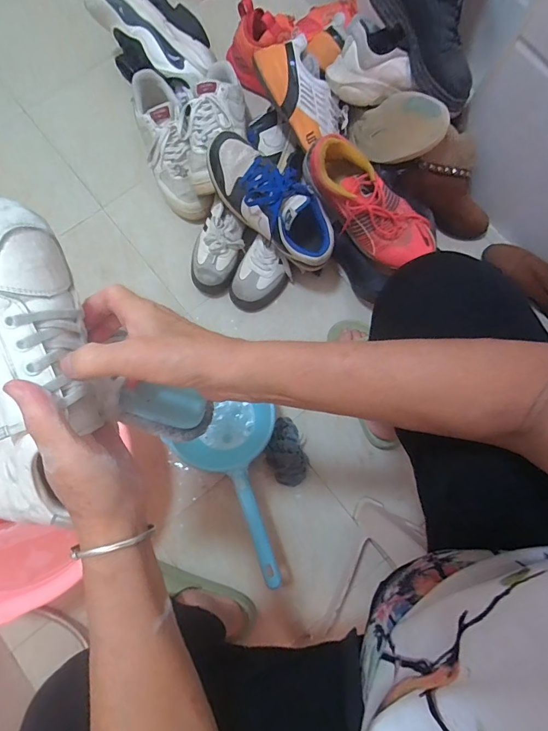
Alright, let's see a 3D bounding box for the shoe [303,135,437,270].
[{"bbox_3d":[0.164,-0.282,0.699,0.254,0.098,0.091,42,81,-11],"label":"shoe"}]

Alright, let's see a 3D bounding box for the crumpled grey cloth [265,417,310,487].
[{"bbox_3d":[0.022,0.165,0.742,0.071,0.046,0.121,-21,81,-5],"label":"crumpled grey cloth"}]

